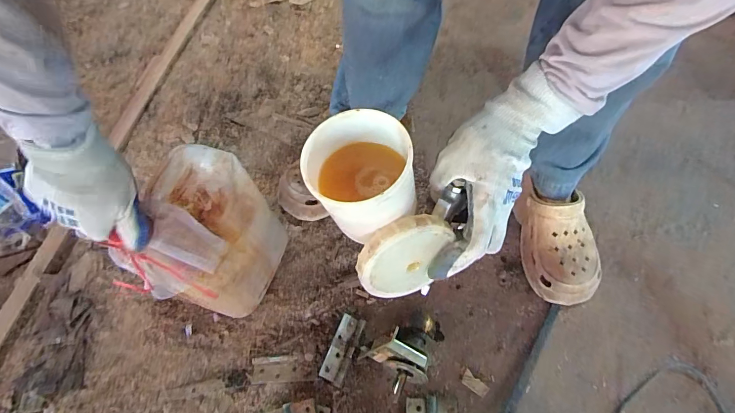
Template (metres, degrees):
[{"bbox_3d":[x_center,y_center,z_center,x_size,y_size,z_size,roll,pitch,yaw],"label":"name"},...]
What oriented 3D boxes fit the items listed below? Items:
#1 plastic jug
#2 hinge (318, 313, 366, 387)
[{"bbox_3d":[-0.208,0.050,0.551,0.094,0.255,0.187,13,64,8],"label":"plastic jug"},{"bbox_3d":[-0.040,0.230,0.633,0.037,0.025,0.106,19,65,11],"label":"hinge"}]

